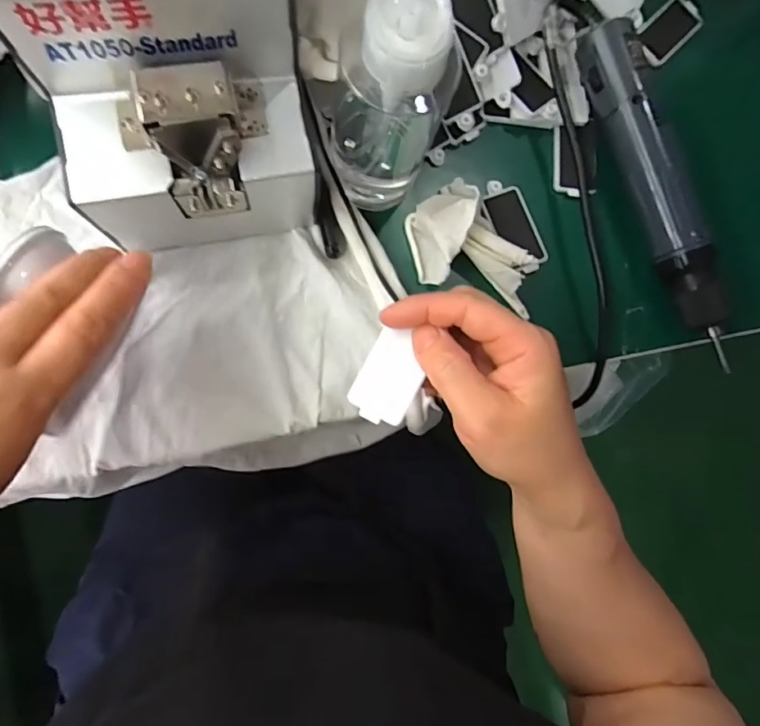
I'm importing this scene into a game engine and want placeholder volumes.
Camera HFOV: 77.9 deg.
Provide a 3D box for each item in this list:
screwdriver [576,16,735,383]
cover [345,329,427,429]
[{"bbox_3d":[0.203,-0.125,0.344,0.032,0.038,0.247,-21,88,-9],"label":"screwdriver"},{"bbox_3d":[0.005,0.008,0.254,0.032,0.009,0.048,27,82,-4],"label":"cover"}]

